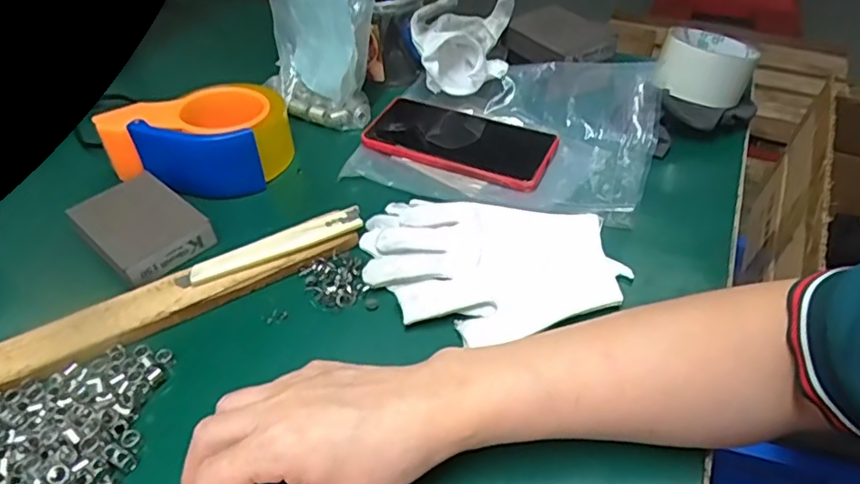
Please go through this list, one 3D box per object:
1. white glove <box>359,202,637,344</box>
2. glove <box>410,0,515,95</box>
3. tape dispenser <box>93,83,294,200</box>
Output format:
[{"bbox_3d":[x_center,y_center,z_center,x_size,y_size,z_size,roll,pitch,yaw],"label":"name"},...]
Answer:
[{"bbox_3d":[0.039,0.015,0.410,0.179,0.021,0.111,5,43,7],"label":"white glove"},{"bbox_3d":[0.032,-0.198,0.584,0.093,0.066,0.125,3,43,4],"label":"glove"},{"bbox_3d":[-0.201,-0.093,0.511,0.148,0.062,0.090,0,43,1],"label":"tape dispenser"}]

